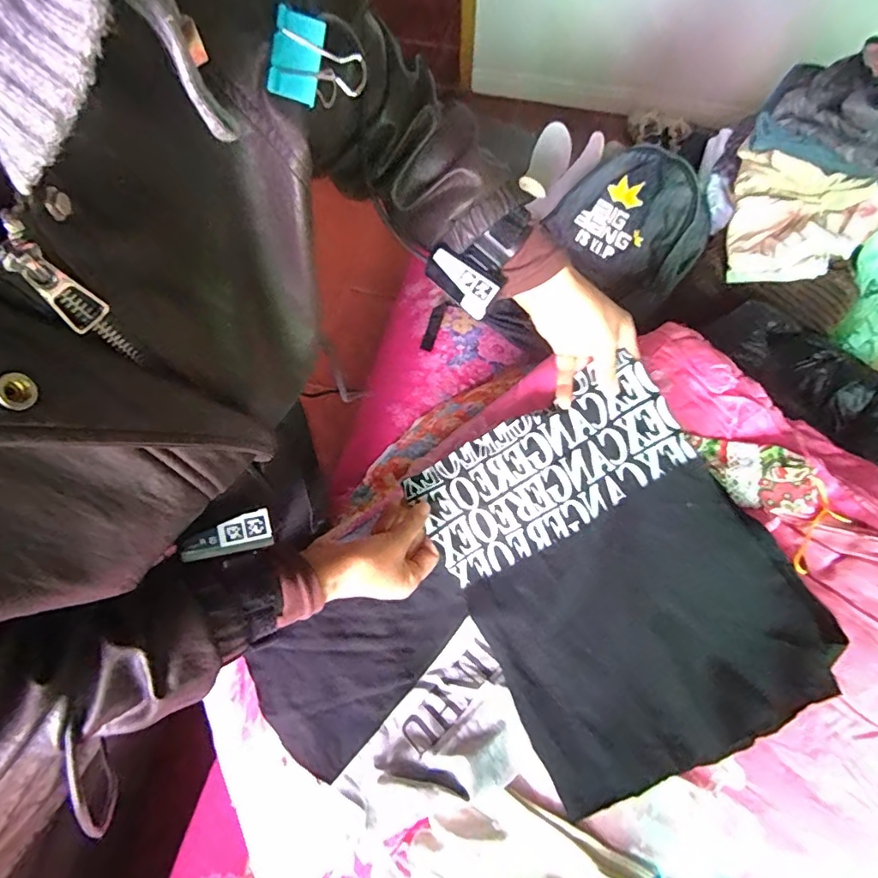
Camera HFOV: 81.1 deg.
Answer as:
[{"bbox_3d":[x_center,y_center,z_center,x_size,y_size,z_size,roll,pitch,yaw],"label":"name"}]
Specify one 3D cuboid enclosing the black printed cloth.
[{"bbox_3d":[0.154,0.121,0.475,0.265,0.025,0.328,-31,73,8],"label":"black printed cloth"}]

